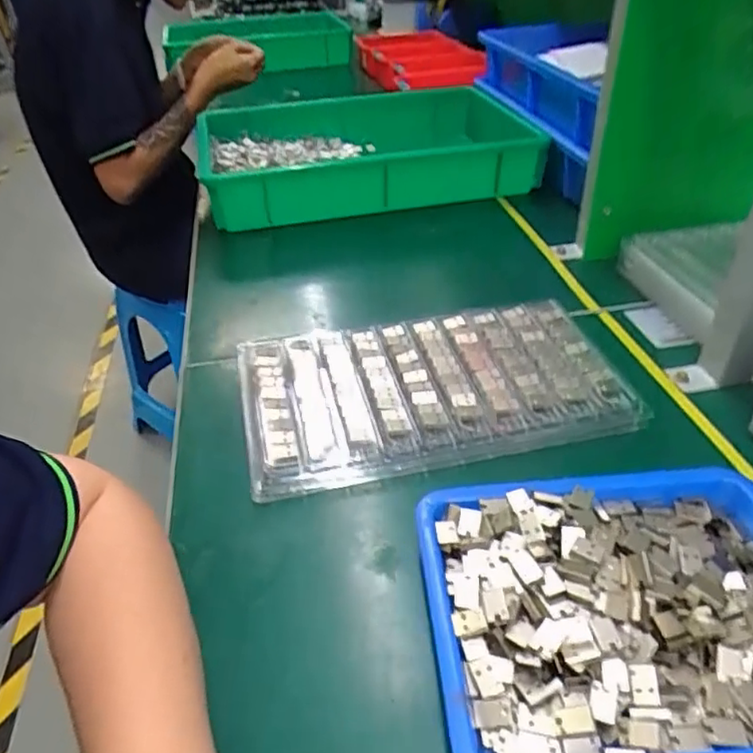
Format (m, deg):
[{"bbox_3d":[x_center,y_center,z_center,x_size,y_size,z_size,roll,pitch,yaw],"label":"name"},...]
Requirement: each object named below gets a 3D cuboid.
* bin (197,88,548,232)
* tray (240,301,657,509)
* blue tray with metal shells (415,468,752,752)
[{"bbox_3d":[-0.014,-0.326,0.889,0.444,0.089,0.306,-8,38,-6],"label":"bin"},{"bbox_3d":[0.042,0.008,0.505,0.288,0.024,0.157,-10,38,-8],"label":"tray"},{"bbox_3d":[0.140,0.123,0.340,0.219,0.027,0.169,-5,38,-2],"label":"blue tray with metal shells"}]

